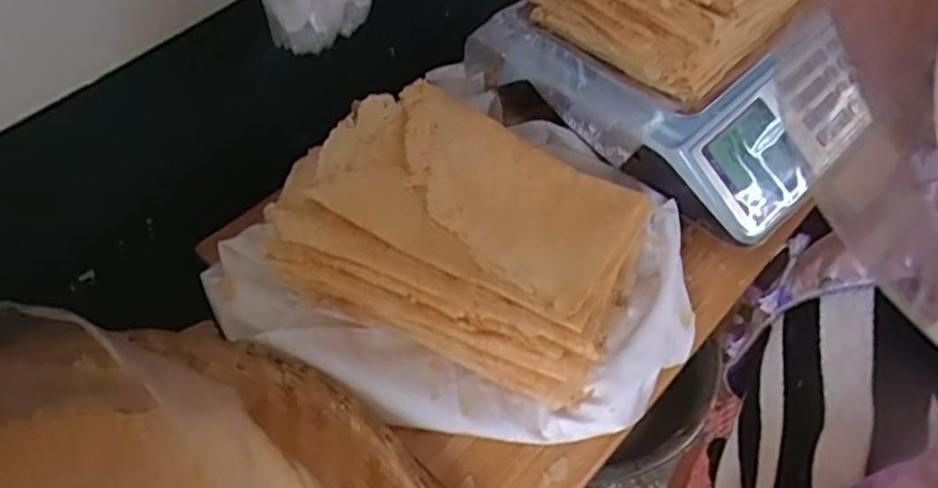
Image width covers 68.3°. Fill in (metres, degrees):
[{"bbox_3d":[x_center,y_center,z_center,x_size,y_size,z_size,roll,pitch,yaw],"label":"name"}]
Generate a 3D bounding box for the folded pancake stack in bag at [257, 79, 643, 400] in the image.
[{"bbox_3d":[0.000,-0.015,0.653,0.314,0.094,0.248,19,56,14],"label":"folded pancake stack in bag"}]

